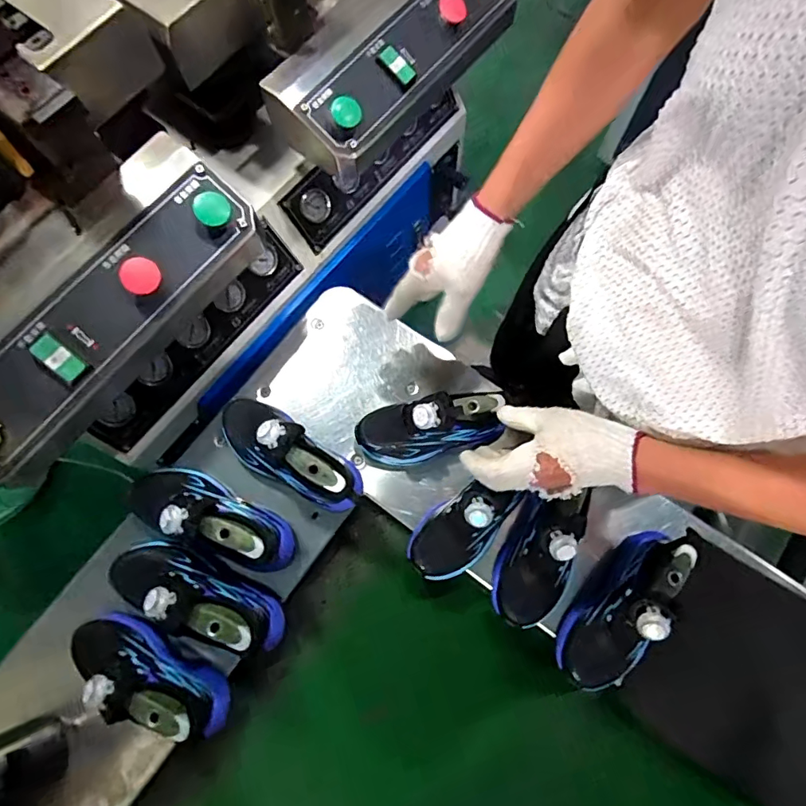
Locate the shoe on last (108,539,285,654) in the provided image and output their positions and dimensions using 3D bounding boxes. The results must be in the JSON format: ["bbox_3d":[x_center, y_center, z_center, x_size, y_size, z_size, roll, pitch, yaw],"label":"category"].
[{"bbox_3d":[-0.253,0.224,0.566,0.221,0.102,0.090,15,74,6],"label":"shoe on last"}]

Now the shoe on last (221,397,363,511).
[{"bbox_3d":[-0.156,0.064,0.626,0.220,0.122,0.087,37,77,12],"label":"shoe on last"}]

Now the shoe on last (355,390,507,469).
[{"bbox_3d":[0.035,0.024,0.634,0.192,0.111,0.080,-14,73,-3],"label":"shoe on last"}]

